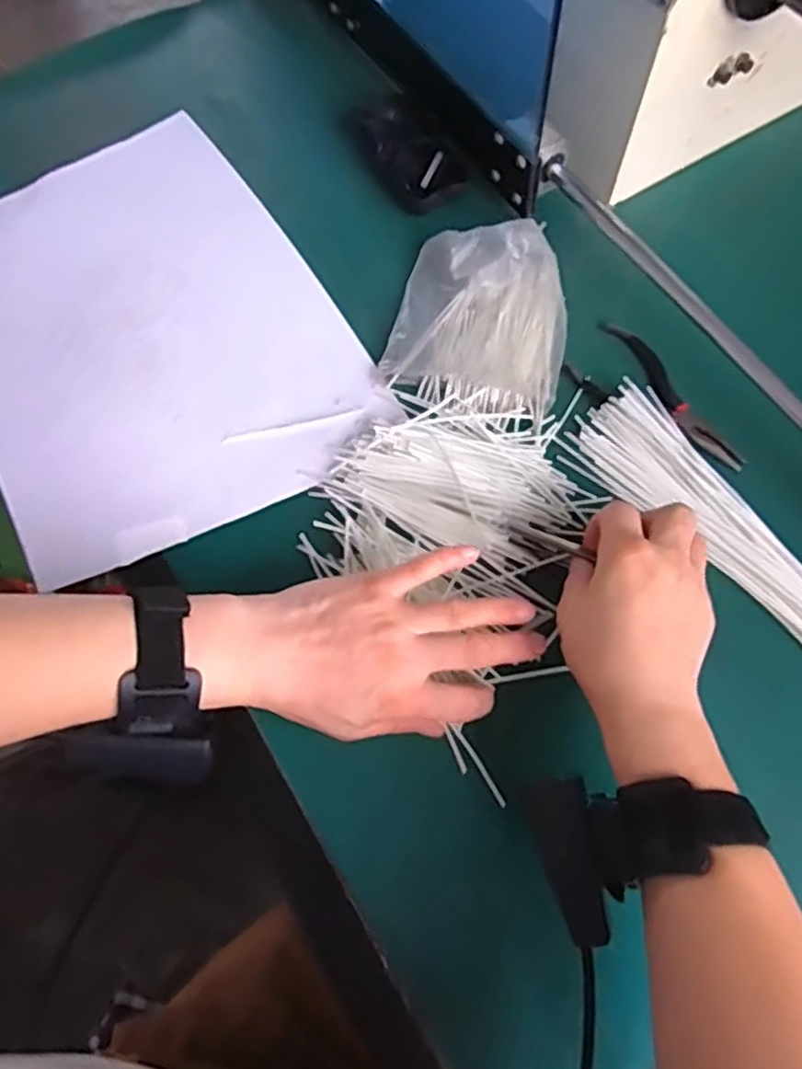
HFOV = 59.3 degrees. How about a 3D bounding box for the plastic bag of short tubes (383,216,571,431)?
[{"bbox_3d":[0.056,-0.150,0.477,0.117,0.035,0.134,13,68,6],"label":"plastic bag of short tubes"}]

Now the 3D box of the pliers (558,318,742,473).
[{"bbox_3d":[0.165,-0.086,0.457,0.060,0.012,0.130,-36,71,-13],"label":"pliers"}]

